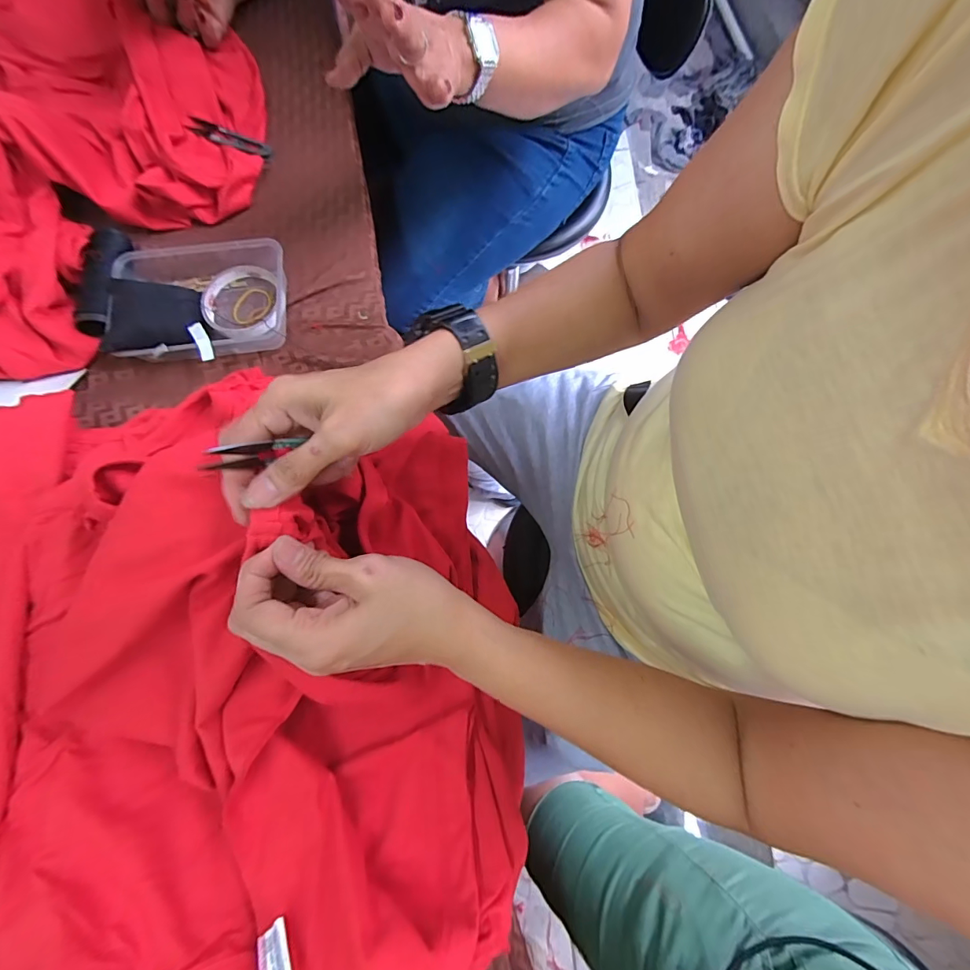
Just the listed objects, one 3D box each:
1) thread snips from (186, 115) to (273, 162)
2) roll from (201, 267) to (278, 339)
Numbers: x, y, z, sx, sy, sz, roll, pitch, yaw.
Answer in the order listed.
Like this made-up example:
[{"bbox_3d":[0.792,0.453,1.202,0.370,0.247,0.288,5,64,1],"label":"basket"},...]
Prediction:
[{"bbox_3d":[-0.304,-0.411,0.524,0.102,0.017,0.027,23,75,7],"label":"thread snips"},{"bbox_3d":[-0.262,-0.194,0.471,0.078,0.014,0.090,-11,74,-2],"label":"roll"}]

